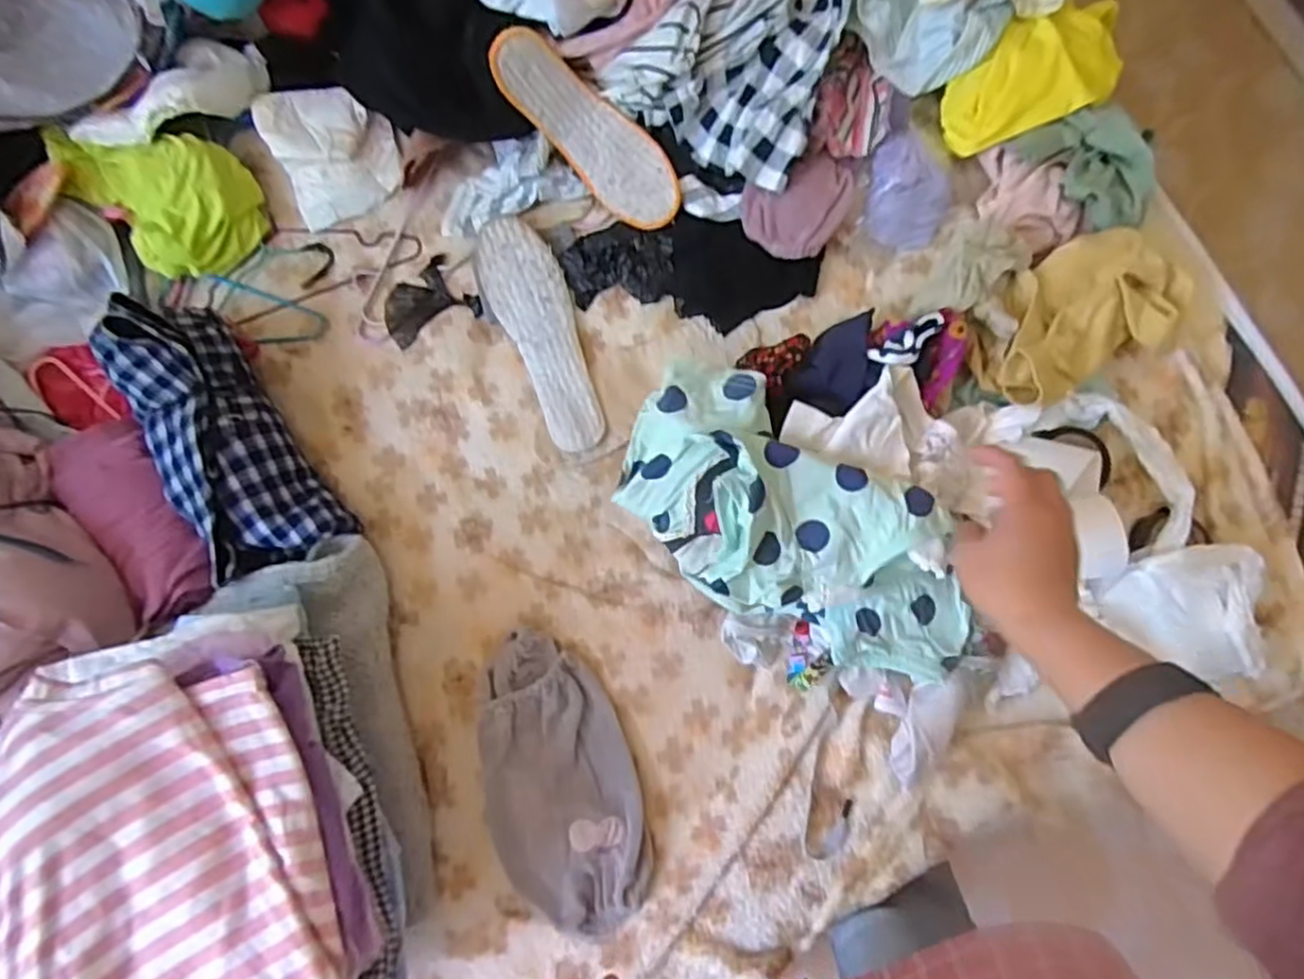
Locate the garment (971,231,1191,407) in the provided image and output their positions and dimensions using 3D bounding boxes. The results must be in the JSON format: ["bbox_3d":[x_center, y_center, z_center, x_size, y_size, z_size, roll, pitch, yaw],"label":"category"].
[{"bbox_3d":[0.388,-0.161,0.645,0.211,0.061,0.117,-29,80,-1],"label":"garment"}]

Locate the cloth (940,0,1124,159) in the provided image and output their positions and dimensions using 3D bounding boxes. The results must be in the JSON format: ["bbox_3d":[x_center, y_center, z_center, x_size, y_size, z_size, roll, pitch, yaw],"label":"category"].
[{"bbox_3d":[0.374,-0.402,0.700,0.191,0.046,0.103,-21,79,0],"label":"cloth"}]

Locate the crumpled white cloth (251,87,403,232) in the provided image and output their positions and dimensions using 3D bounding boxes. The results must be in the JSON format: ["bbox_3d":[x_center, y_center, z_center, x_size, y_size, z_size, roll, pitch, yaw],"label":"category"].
[{"bbox_3d":[-0.348,-0.372,0.791,0.123,0.035,0.146,-24,81,0],"label":"crumpled white cloth"}]

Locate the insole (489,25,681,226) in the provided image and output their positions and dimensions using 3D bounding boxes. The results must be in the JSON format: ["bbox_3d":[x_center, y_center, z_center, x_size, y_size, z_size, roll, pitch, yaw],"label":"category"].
[{"bbox_3d":[-0.060,-0.355,0.716,0.222,0.058,0.076,41,86,-18],"label":"insole"}]

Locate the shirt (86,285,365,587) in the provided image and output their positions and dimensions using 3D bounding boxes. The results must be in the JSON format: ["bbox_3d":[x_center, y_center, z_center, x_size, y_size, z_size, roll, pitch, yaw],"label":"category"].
[{"bbox_3d":[-0.408,-0.048,0.695,0.122,0.102,0.271,-30,94,-1],"label":"shirt"}]

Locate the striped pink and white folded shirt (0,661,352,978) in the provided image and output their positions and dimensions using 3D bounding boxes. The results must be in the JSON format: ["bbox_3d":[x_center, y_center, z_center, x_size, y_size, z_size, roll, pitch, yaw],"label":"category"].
[{"bbox_3d":[-0.354,0.280,0.501,0.243,0.039,0.321,-21,81,1],"label":"striped pink and white folded shirt"}]

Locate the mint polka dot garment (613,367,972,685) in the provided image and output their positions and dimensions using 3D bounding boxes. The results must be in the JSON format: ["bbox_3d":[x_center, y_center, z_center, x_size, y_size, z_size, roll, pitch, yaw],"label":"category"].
[{"bbox_3d":[0.127,0.036,0.604,0.328,0.076,0.162,36,86,-1],"label":"mint polka dot garment"}]

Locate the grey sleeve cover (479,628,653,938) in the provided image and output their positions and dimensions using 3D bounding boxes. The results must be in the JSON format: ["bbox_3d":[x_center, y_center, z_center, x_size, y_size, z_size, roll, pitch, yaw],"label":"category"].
[{"bbox_3d":[-0.085,0.268,0.671,0.140,0.041,0.272,-12,81,2],"label":"grey sleeve cover"}]

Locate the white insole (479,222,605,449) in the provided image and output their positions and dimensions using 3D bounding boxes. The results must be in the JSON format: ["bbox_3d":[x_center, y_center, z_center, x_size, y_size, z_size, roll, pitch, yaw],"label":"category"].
[{"bbox_3d":[-0.111,-0.162,0.744,0.075,0.014,0.254,-23,81,0],"label":"white insole"}]

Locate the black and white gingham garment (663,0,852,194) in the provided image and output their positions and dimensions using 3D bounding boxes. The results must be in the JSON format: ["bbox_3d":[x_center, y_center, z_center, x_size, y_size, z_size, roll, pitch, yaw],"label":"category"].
[{"bbox_3d":[0.131,-0.438,0.716,0.138,0.072,0.266,31,85,7],"label":"black and white gingham garment"}]

